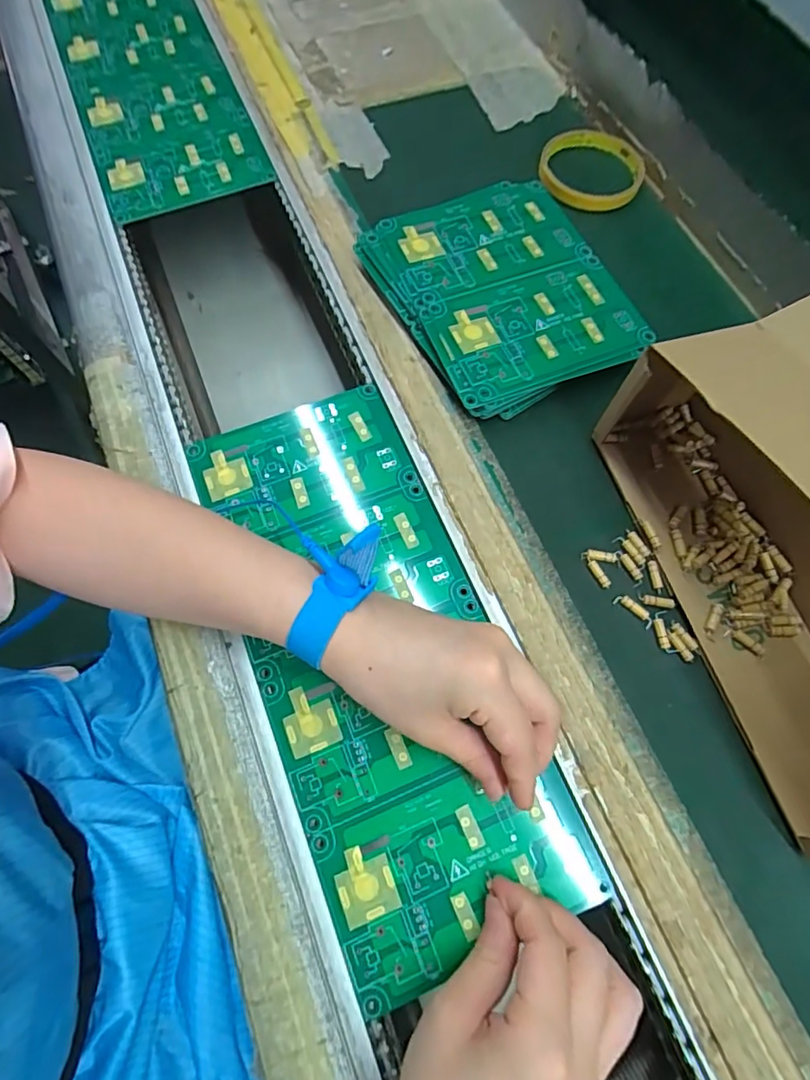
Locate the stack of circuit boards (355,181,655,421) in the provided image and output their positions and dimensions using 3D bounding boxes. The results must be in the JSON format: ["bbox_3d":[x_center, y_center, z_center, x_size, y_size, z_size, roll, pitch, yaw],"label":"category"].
[{"bbox_3d":[0.070,-0.175,0.385,0.145,0.025,0.174,-27,71,-7],"label":"stack of circuit boards"}]

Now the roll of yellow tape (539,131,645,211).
[{"bbox_3d":[0.151,-0.303,0.441,0.082,0.017,0.081,-1,70,2],"label":"roll of yellow tape"}]

